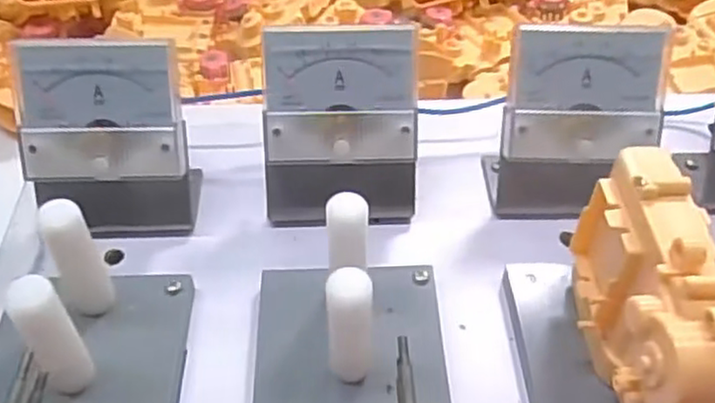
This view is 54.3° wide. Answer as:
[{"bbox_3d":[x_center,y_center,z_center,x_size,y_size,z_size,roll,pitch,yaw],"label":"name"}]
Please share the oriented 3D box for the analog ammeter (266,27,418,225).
[{"bbox_3d":[-0.008,-0.029,0.296,0.066,0.074,0.044,-4,47,-3],"label":"analog ammeter"}]

